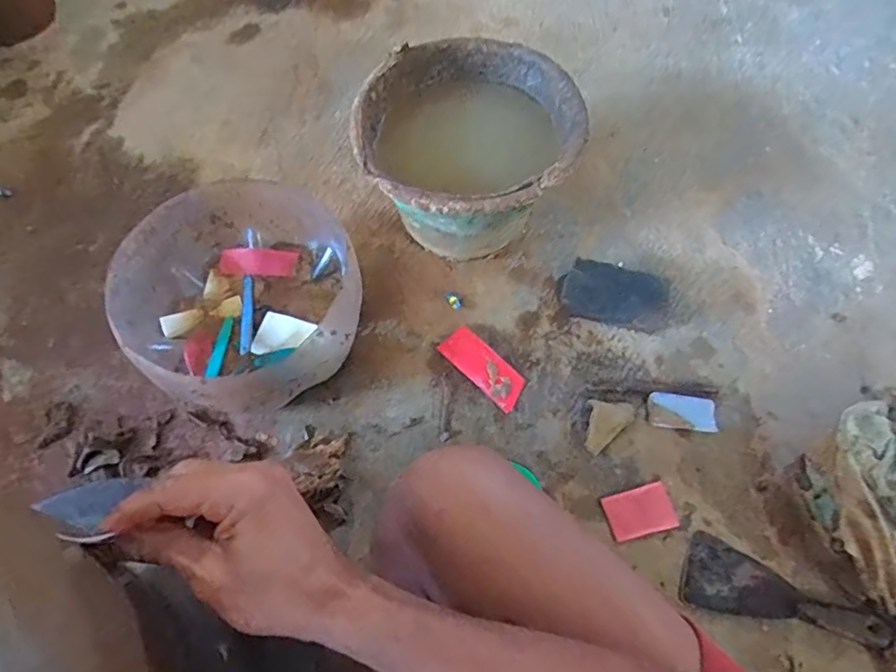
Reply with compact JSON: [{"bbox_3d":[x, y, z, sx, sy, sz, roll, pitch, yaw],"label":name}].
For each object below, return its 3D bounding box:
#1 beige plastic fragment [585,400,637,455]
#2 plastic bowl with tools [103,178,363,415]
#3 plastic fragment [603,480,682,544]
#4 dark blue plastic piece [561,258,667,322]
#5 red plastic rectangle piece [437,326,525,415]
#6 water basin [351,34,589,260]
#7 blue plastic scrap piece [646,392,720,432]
[{"bbox_3d":[0.175,0.092,0.617,0.071,0.015,0.043,-38,70,-19],"label":"beige plastic fragment"},{"bbox_3d":[-0.224,-0.038,0.616,0.236,0.121,0.253,1,63,-2],"label":"plastic bowl with tools"},{"bbox_3d":[0.203,0.183,0.579,0.070,0.007,0.046,-12,64,-8],"label":"plastic fragment"},{"bbox_3d":[0.201,-0.051,0.668,0.120,0.068,0.016,11,26,-2],"label":"dark blue plastic piece"},{"bbox_3d":[0.043,0.035,0.645,0.109,0.014,0.048,41,69,17],"label":"red plastic rectangle piece"},{"bbox_3d":[0.022,-0.206,0.680,0.245,0.170,0.254,1,63,-2],"label":"water basin"},{"bbox_3d":[0.268,0.087,0.630,0.073,0.010,0.038,7,63,2],"label":"blue plastic scrap piece"}]

